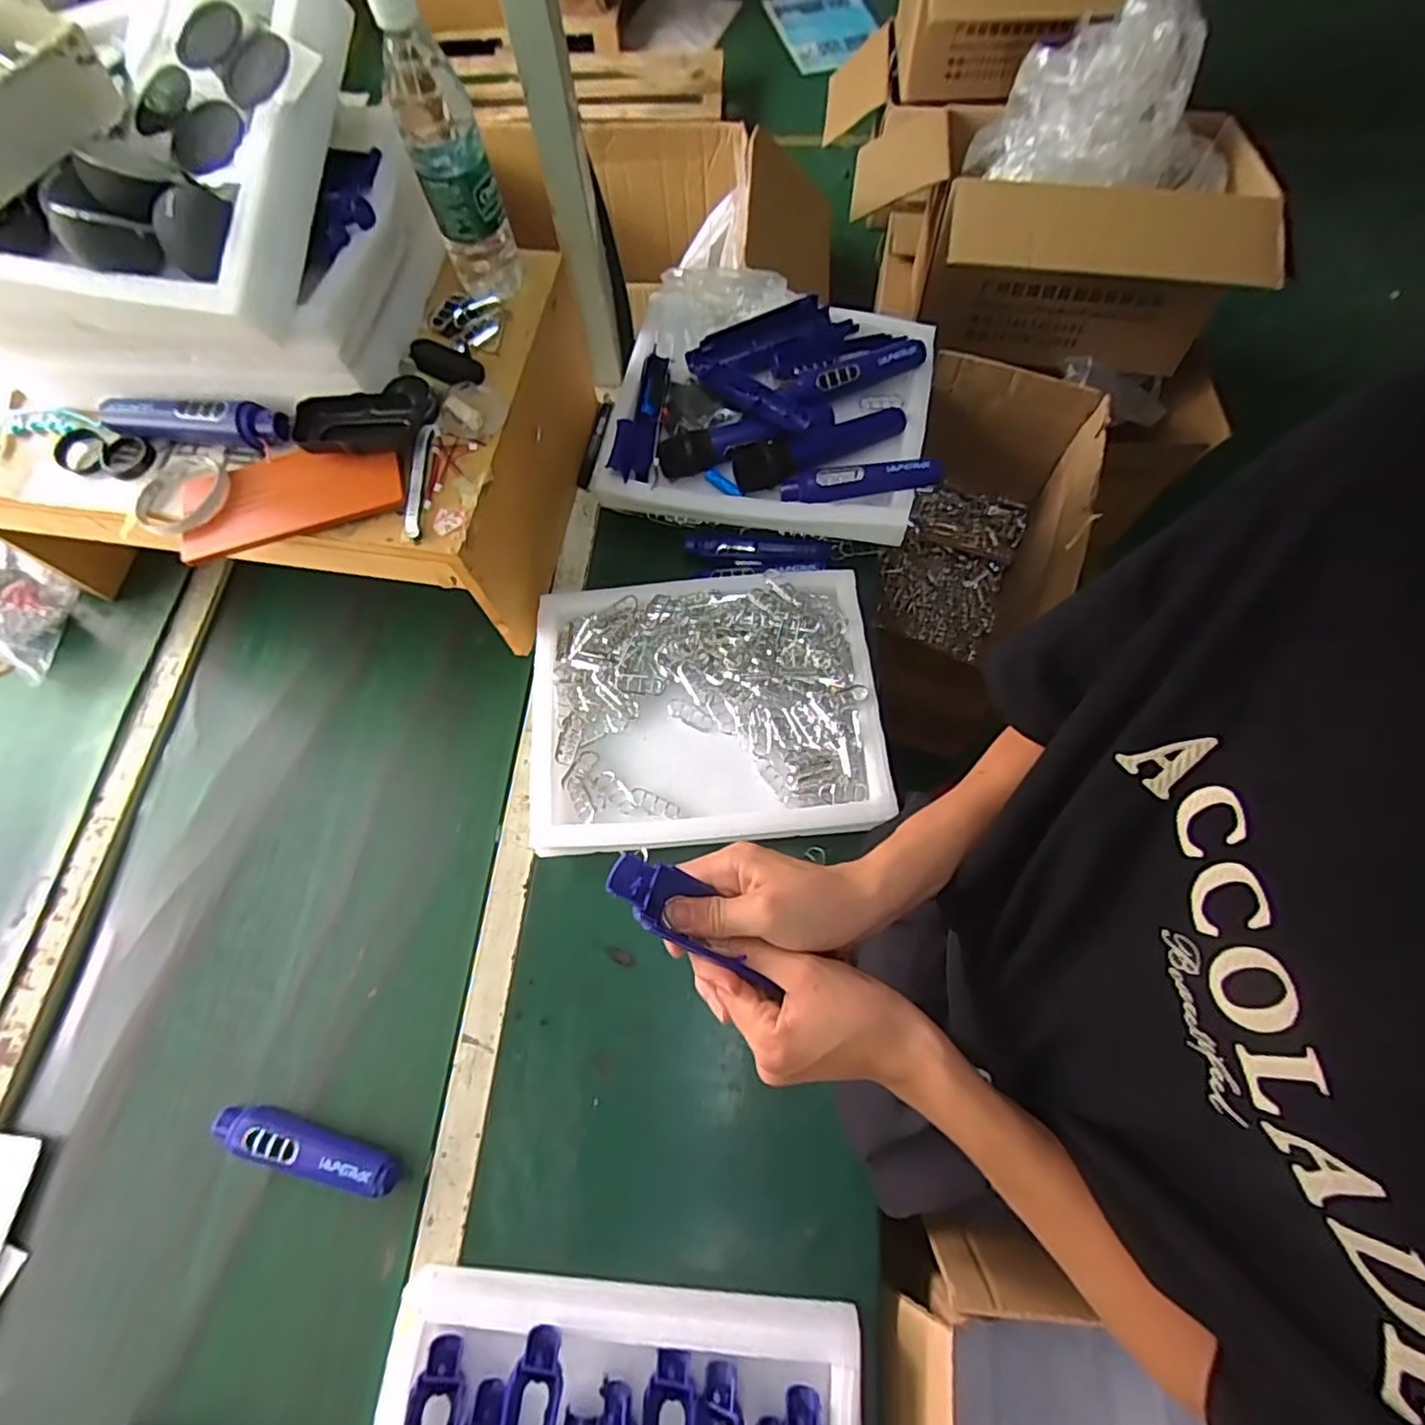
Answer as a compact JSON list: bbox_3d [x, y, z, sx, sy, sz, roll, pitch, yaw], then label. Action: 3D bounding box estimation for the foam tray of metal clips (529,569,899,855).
[{"bbox_3d":[-0.008,-0.005,0.690,0.346,0.053,0.282,-4,69,1],"label":"foam tray of metal clips"}]

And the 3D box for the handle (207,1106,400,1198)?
[{"bbox_3d":[-0.356,0.380,0.574,0.171,0.030,0.034,11,70,7],"label":"handle"}]

